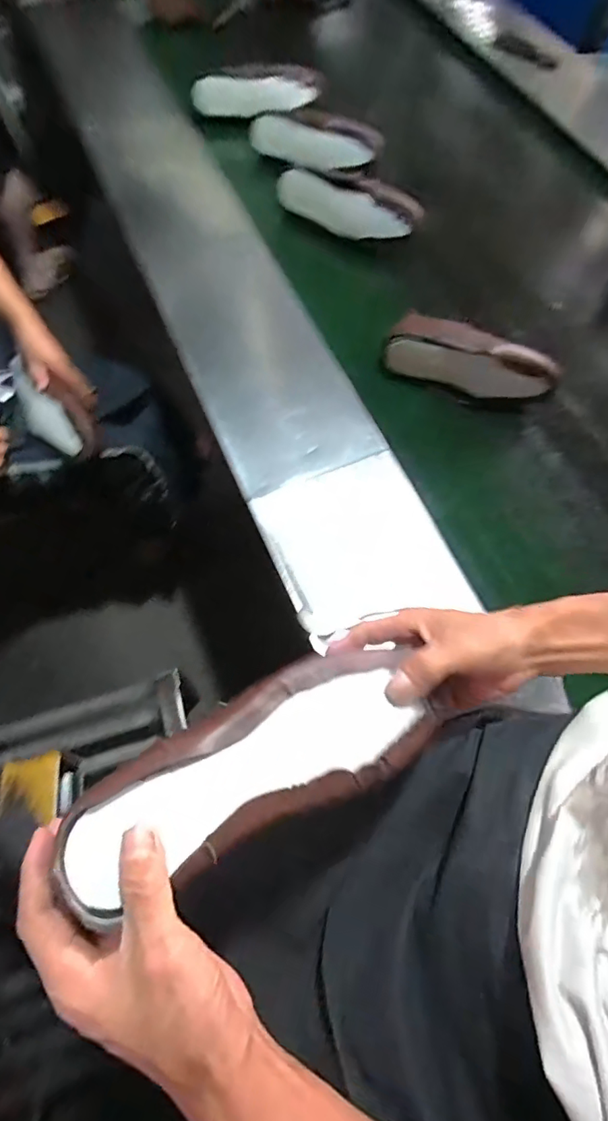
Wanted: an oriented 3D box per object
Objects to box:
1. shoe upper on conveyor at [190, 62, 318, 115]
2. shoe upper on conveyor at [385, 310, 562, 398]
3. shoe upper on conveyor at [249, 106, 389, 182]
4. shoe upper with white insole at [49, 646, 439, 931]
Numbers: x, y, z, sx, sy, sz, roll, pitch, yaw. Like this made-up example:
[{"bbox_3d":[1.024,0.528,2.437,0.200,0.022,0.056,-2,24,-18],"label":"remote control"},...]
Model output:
[{"bbox_3d":[-0.098,-0.995,1.129,0.269,0.098,0.080,-4,65,-4],"label":"shoe upper on conveyor"},{"bbox_3d":[0.259,-0.315,0.812,0.255,0.080,0.066,16,66,6],"label":"shoe upper on conveyor"},{"bbox_3d":[0.018,-0.834,1.055,0.259,0.107,0.074,14,65,5],"label":"shoe upper on conveyor"},{"bbox_3d":[-0.029,0.131,0.340,0.233,0.059,0.085,-24,68,-12],"label":"shoe upper with white insole"}]

